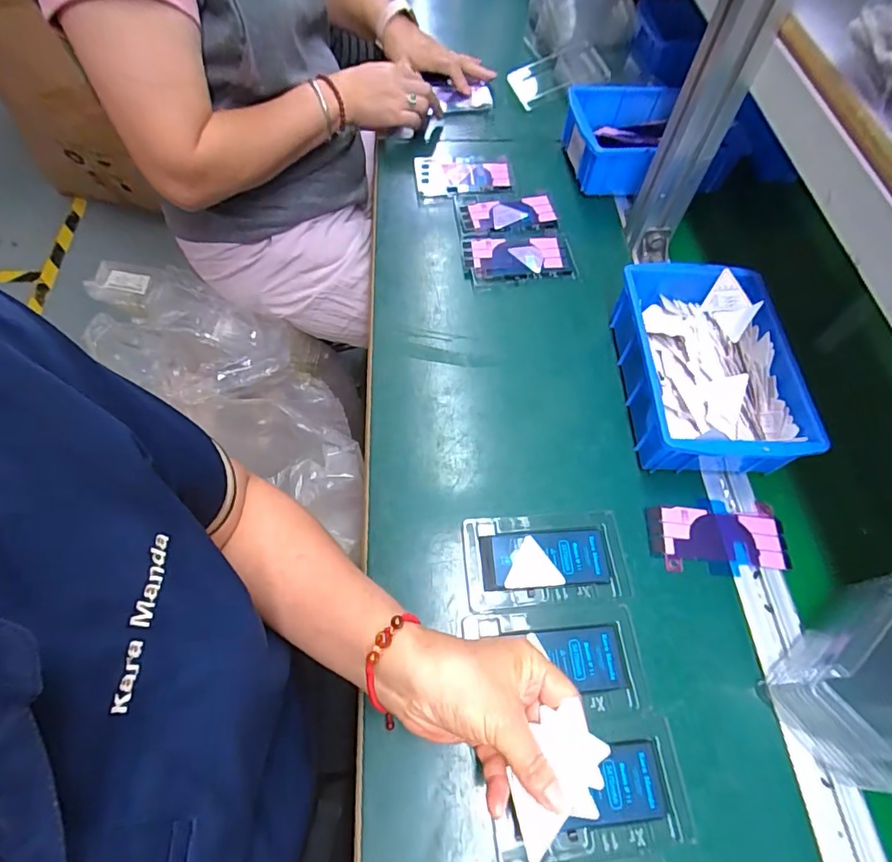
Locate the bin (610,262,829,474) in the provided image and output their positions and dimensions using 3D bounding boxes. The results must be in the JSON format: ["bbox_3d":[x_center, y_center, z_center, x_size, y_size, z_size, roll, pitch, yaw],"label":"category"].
[{"bbox_3d":[0.239,-0.058,0.464,0.138,0.062,0.198,0,62,0],"label":"bin"}]

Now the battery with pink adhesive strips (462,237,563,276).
[{"bbox_3d":[0.074,-0.198,0.565,0.107,0.008,0.051,-4,62,-2],"label":"battery with pink adhesive strips"}]

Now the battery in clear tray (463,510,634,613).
[{"bbox_3d":[0.081,0.103,0.405,0.128,0.008,0.072,-4,62,-3],"label":"battery in clear tray"}]

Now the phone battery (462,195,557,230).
[{"bbox_3d":[0.075,-0.260,0.597,0.105,0.004,0.049,-10,62,-6],"label":"phone battery"}]

